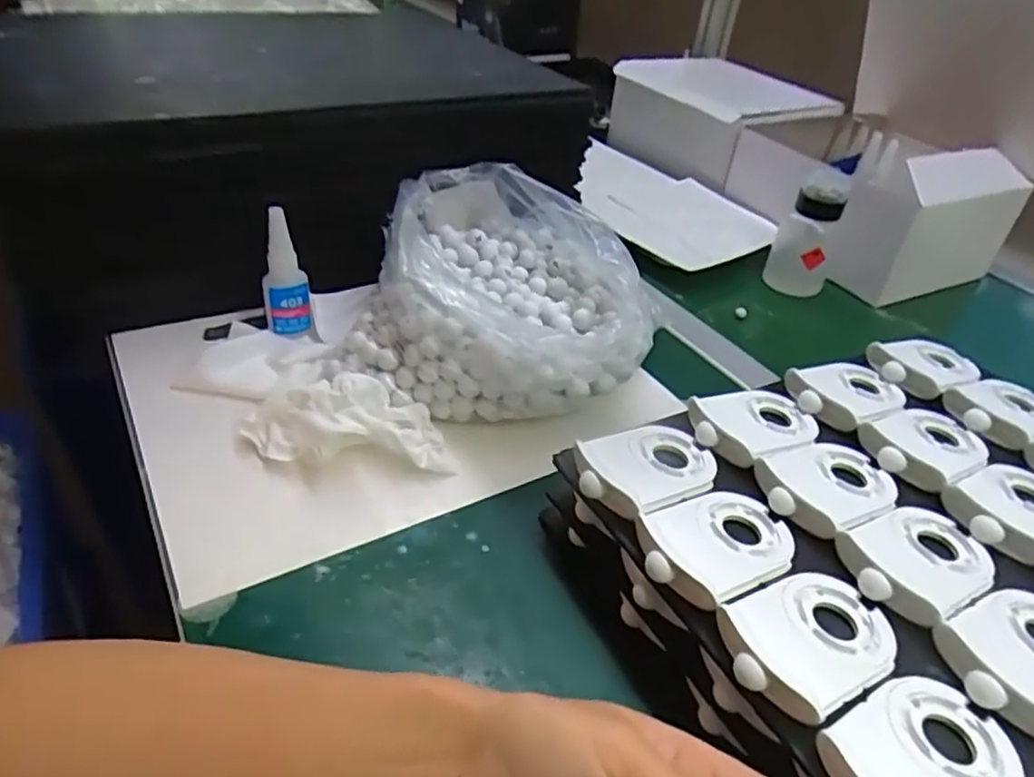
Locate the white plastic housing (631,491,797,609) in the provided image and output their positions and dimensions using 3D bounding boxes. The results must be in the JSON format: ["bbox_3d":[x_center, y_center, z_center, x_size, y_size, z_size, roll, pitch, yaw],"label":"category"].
[{"bbox_3d":[0.105,0.077,0.354,0.087,0.013,0.058,-17,44,-28],"label":"white plastic housing"}]

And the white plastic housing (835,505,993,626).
[{"bbox_3d":[0.213,0.086,0.357,0.093,0.013,0.058,-14,42,-26],"label":"white plastic housing"}]

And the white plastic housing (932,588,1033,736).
[{"bbox_3d":[0.240,0.121,0.318,0.089,0.013,0.058,-16,43,-27],"label":"white plastic housing"}]

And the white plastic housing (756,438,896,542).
[{"bbox_3d":[0.184,0.052,0.398,0.093,0.014,0.060,-18,44,-29],"label":"white plastic housing"}]

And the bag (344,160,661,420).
[{"bbox_3d":[-0.004,-0.078,0.544,0.209,0.107,0.215,10,37,4],"label":"bag"}]

